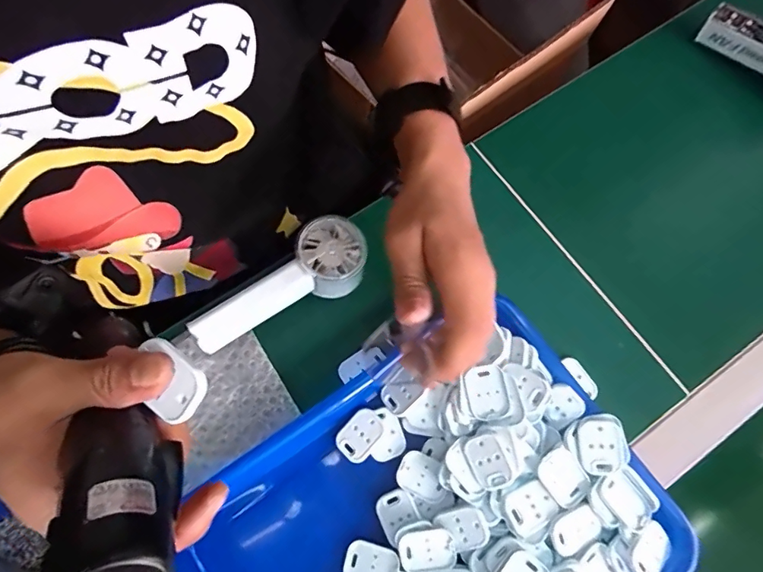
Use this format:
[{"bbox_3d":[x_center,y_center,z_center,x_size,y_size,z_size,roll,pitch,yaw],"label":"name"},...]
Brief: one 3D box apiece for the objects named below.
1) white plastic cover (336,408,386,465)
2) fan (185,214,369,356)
[{"bbox_3d":[-0.017,0.119,0.378,0.029,0.005,0.039,39,77,11],"label":"white plastic cover"},{"bbox_3d":[-0.081,0.004,0.388,0.152,0.058,0.048,-33,75,-9],"label":"fan"}]

